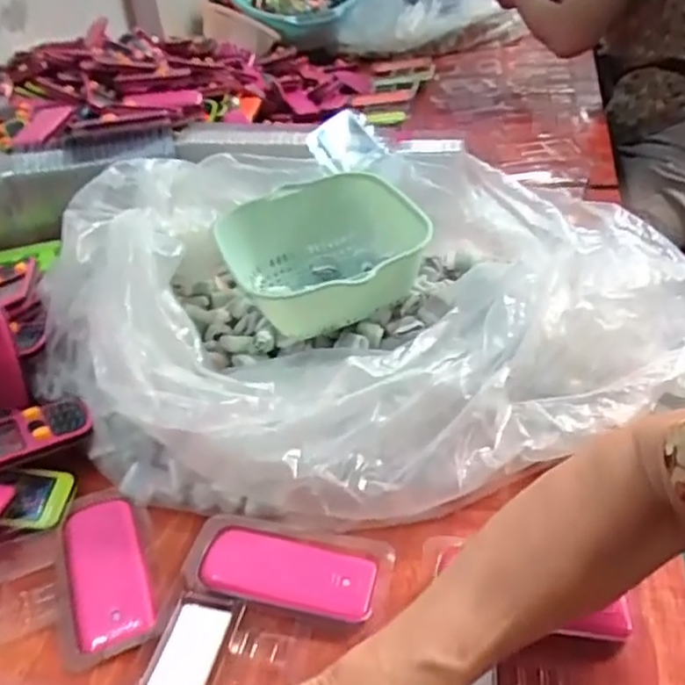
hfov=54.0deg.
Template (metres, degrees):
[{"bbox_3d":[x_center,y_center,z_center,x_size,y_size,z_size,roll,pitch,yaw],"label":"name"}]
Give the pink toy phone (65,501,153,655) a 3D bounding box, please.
[{"bbox_3d":[-0.149,0.141,0.421,0.044,0.010,0.104,-16,38,-17],"label":"pink toy phone"}]

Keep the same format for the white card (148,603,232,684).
[{"bbox_3d":[-0.087,0.176,0.384,0.031,0.004,0.051,11,52,12],"label":"white card"}]

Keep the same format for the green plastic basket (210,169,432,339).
[{"bbox_3d":[-0.009,-0.074,0.579,0.159,0.071,0.176,-18,38,-18],"label":"green plastic basket"}]

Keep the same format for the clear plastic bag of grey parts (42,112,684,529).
[{"bbox_3d":[0.011,-0.047,0.555,0.456,0.134,0.387,-18,39,-20],"label":"clear plastic bag of grey parts"}]

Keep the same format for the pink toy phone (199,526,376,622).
[{"bbox_3d":[-0.033,0.140,0.413,0.105,0.008,0.045,6,37,12],"label":"pink toy phone"}]

